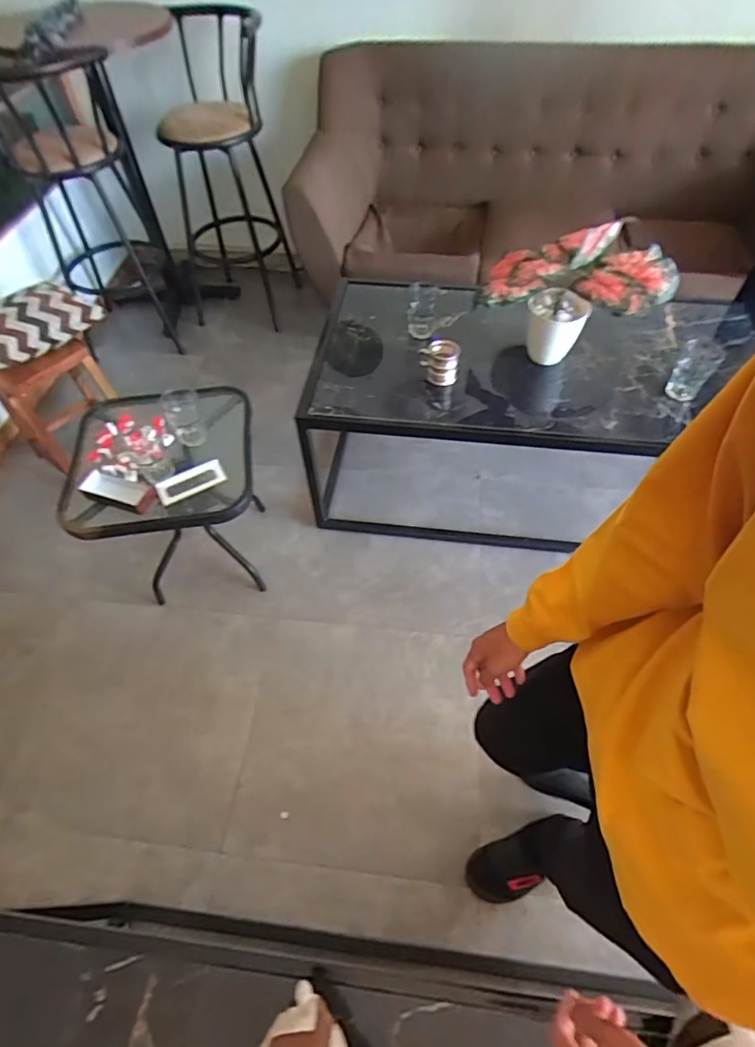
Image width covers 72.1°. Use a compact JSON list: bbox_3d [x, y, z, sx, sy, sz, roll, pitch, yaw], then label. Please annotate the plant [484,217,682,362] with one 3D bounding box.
[{"bbox_3d":[0.465,-0.525,1.227,0.409,0.338,0.268,10,57,8],"label":"plant"}]

